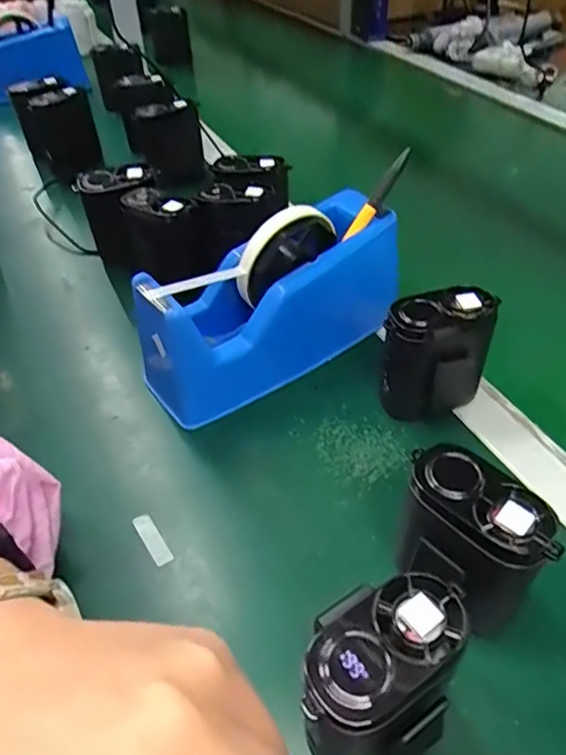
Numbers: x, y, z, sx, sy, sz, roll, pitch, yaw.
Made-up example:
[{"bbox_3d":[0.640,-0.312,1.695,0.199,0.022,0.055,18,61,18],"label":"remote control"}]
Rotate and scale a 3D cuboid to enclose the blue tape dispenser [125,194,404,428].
[{"bbox_3d":[-0.008,-0.058,0.414,0.195,0.109,0.073,-25,48,-22],"label":"blue tape dispenser"}]

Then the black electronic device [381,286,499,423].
[{"bbox_3d":[0.101,-0.012,0.377,0.063,0.086,0.039,-22,47,-19],"label":"black electronic device"}]

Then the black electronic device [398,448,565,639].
[{"bbox_3d":[0.088,0.085,0.278,0.066,0.087,0.038,28,51,28],"label":"black electronic device"}]

